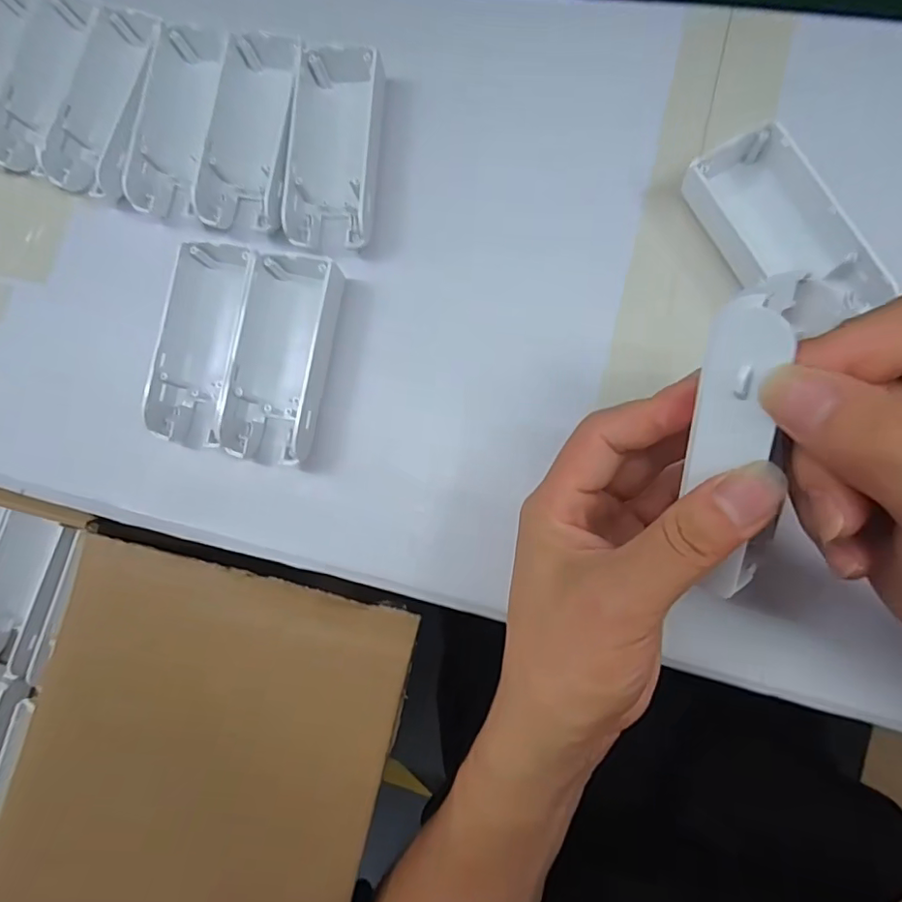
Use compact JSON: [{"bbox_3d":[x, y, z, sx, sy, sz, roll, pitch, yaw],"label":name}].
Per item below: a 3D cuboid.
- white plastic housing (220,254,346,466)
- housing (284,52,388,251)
[{"bbox_3d":[-0.089,-0.048,0.296,0.045,0.030,0.108,7,82,10],"label":"white plastic housing"},{"bbox_3d":[-0.066,-0.166,0.309,0.047,0.026,0.105,4,82,9],"label":"housing"}]

